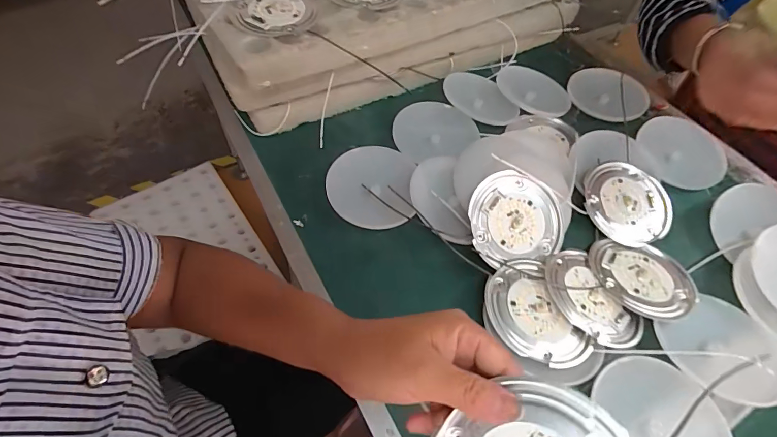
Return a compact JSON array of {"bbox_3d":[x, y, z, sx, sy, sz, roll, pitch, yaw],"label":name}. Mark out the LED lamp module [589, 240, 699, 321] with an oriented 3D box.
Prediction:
[{"bbox_3d":[0.270,0.064,0.416,0.105,0.014,0.091,12,57,4],"label":"LED lamp module"}]

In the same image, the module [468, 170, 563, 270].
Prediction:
[{"bbox_3d":[0.135,-0.002,0.414,0.102,0.008,0.095,-9,82,-14],"label":"module"}]

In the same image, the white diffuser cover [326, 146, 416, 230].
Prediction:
[{"bbox_3d":[-0.021,-0.039,0.455,0.097,0.019,0.108,5,57,0],"label":"white diffuser cover"}]

